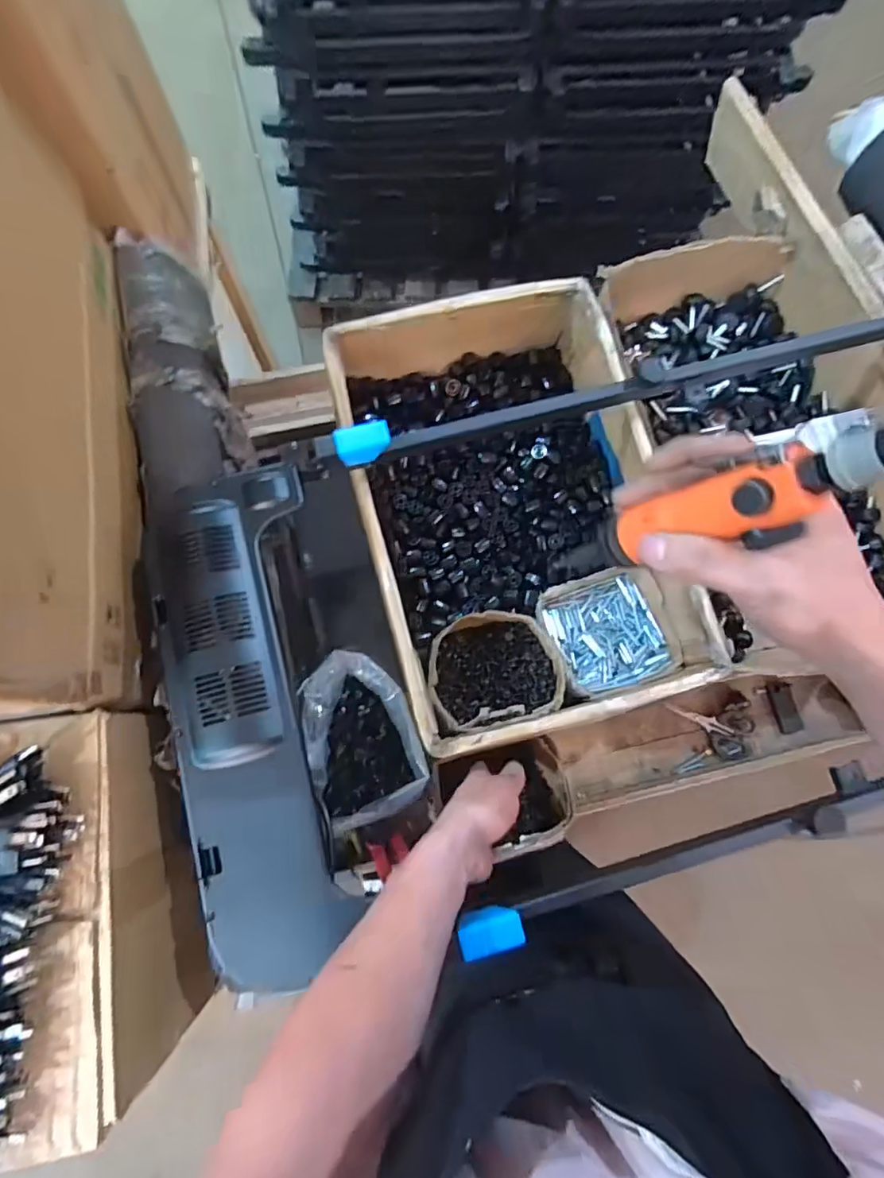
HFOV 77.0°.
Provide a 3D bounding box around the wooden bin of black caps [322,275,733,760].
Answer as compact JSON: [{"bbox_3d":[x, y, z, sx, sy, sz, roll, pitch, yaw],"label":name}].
[{"bbox_3d":[0.080,-0.096,0.705,0.346,0.148,0.522,-15,79,-5],"label":"wooden bin of black caps"}]

